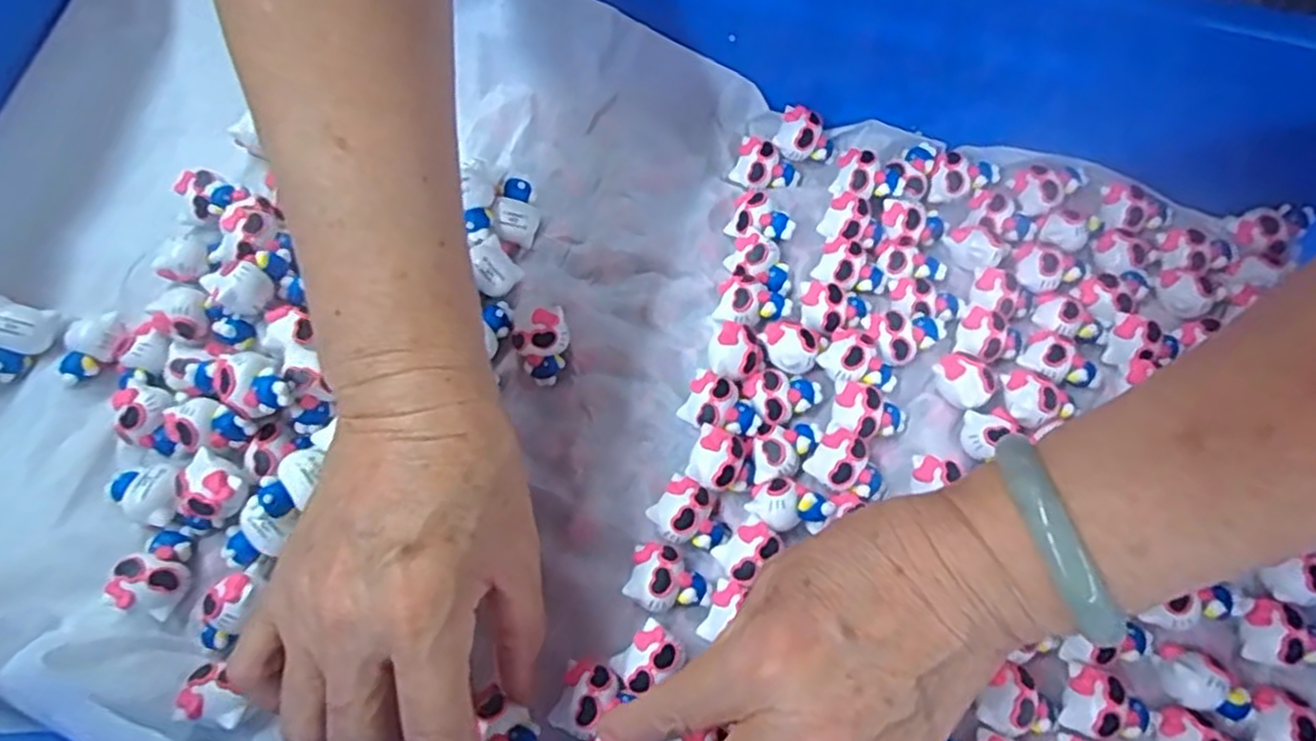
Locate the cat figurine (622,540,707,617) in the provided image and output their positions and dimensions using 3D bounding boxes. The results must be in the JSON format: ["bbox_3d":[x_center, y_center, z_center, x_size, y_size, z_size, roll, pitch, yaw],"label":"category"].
[{"bbox_3d":[0.003,0.085,0.308,0.033,0.017,0.024,22,66,7],"label":"cat figurine"}]

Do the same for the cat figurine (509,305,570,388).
[{"bbox_3d":[-0.051,-0.012,0.346,0.025,0.022,0.023,-39,73,-18],"label":"cat figurine"}]

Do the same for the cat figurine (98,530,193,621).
[{"bbox_3d":[-0.198,0.078,0.297,0.024,0.016,0.033,18,66,5],"label":"cat figurine"}]

